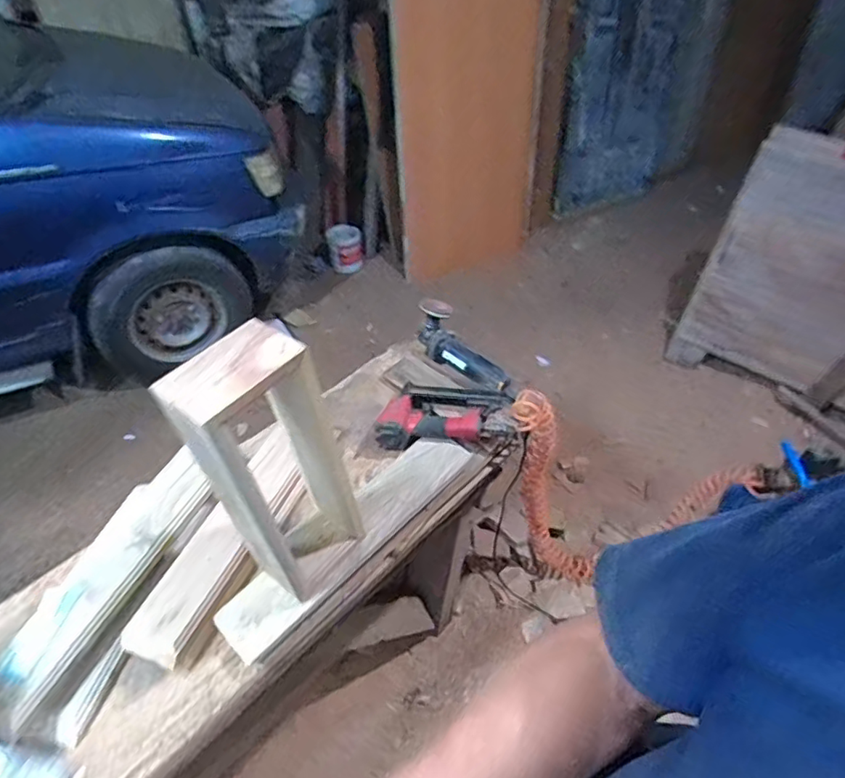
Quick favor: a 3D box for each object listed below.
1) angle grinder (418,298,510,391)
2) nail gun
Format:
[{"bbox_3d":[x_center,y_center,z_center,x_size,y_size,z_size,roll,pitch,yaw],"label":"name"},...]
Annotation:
[{"bbox_3d":[0.082,-0.089,1.264,0.080,0.093,0.278,-34,71,-31],"label":"angle grinder"},{"bbox_3d":[0.045,0.051,1.120,0.248,0.062,0.175,5,44,5],"label":"nail gun"}]

